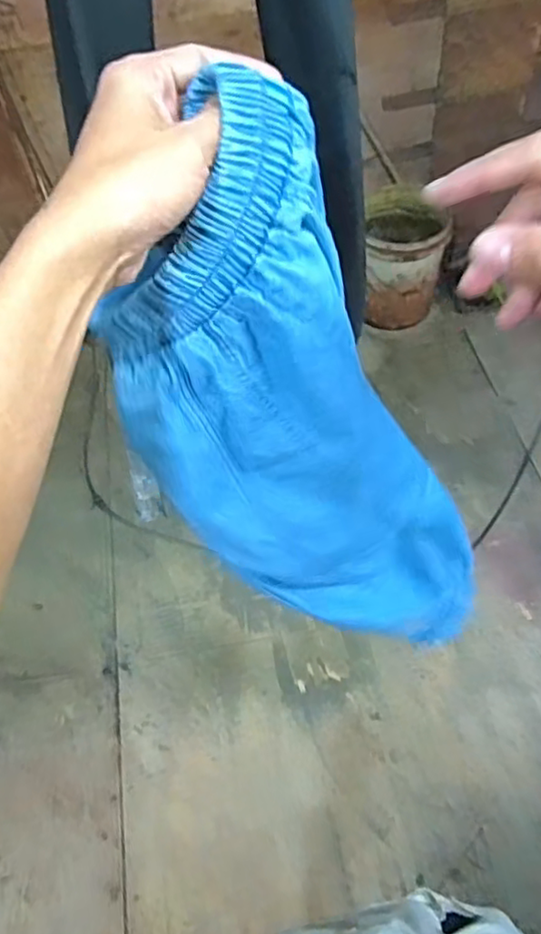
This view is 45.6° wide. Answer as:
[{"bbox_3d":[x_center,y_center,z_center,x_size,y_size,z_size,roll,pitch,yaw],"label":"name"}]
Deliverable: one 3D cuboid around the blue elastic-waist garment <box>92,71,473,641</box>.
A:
[{"bbox_3d":[0.032,0.009,0.504,0.170,0.535,0.091,-6,50,22],"label":"blue elastic-waist garment"}]

